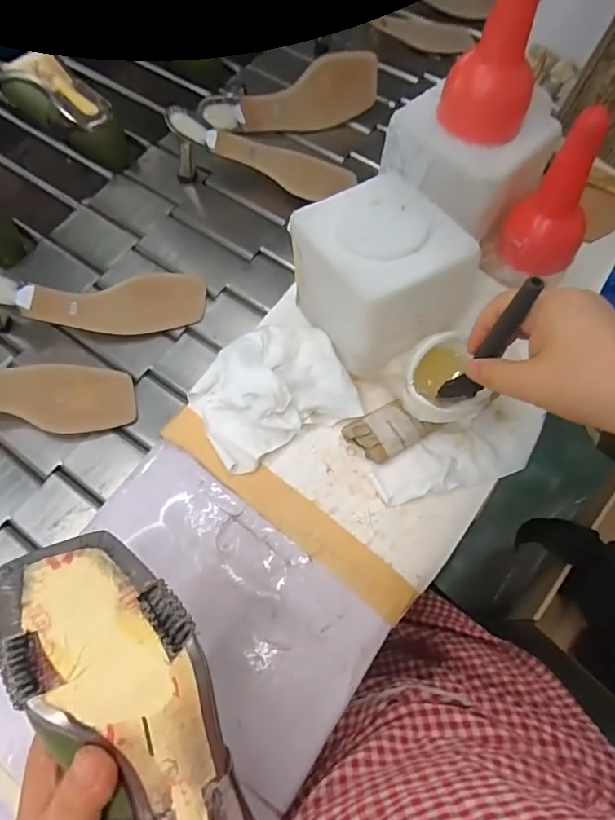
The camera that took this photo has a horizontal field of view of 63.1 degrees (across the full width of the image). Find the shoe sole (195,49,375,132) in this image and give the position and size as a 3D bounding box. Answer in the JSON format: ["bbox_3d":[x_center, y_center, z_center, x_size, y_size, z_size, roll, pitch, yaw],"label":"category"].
[{"bbox_3d":[-0.019,-0.395,0.646,0.222,0.072,0.022,-16,35,7],"label":"shoe sole"}]

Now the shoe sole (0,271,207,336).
[{"bbox_3d":[-0.224,-0.120,0.520,0.224,0.071,0.070,-7,67,-6],"label":"shoe sole"}]

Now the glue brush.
[{"bbox_3d":[0.124,-0.043,0.348,0.029,0.141,0.013,0,64,-4],"label":"glue brush"}]

